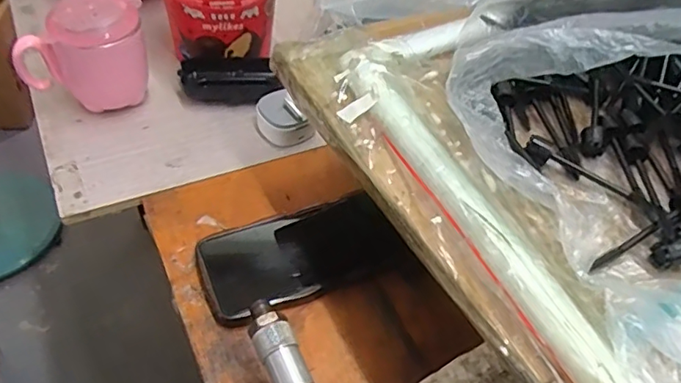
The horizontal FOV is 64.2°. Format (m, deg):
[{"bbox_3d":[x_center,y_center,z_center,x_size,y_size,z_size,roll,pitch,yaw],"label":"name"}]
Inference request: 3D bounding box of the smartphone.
[{"bbox_3d":[-0.035,0.047,0.432,0.149,0.014,0.083,-22,54,-15],"label":"smartphone"}]

